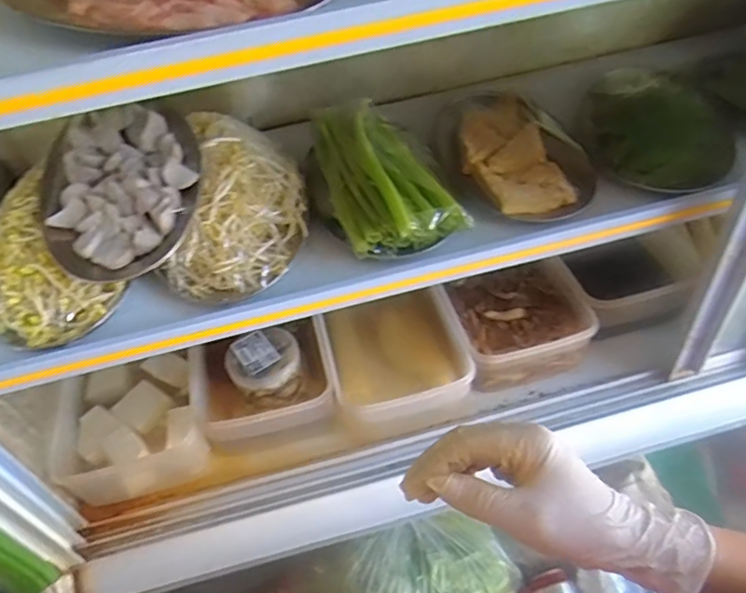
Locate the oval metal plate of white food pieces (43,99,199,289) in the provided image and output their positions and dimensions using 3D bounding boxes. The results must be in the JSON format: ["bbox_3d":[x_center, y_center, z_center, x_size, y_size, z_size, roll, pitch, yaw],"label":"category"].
[{"bbox_3d":[-0.255,-0.116,0.576,0.158,0.024,0.208,-17,62,-3],"label":"oval metal plate of white food pieces"}]

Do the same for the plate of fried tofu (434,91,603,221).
[{"bbox_3d":[0.167,-0.169,0.653,0.145,0.037,0.221,-15,47,-7],"label":"plate of fried tofu"}]

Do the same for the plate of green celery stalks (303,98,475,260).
[{"bbox_3d":[0.000,-0.139,0.619,0.141,0.053,0.233,-15,47,-7],"label":"plate of green celery stalks"}]

